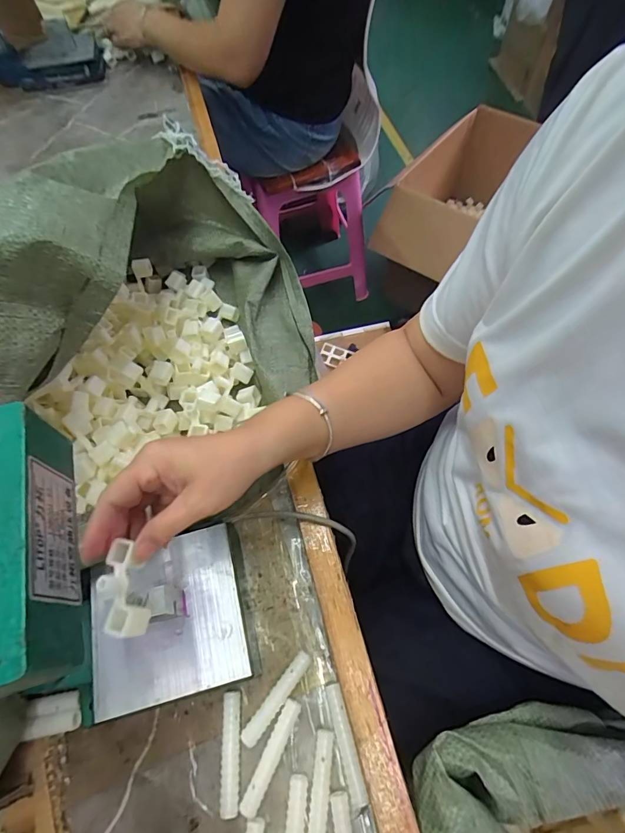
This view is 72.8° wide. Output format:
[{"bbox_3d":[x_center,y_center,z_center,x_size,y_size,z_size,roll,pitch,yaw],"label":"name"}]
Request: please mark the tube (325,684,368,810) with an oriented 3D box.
[{"bbox_3d":[0.026,0.257,0.334,0.013,0.016,0.078,-14,62,-5],"label":"tube"}]

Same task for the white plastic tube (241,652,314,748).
[{"bbox_3d":[-0.029,0.232,0.350,0.015,0.013,0.079,36,69,19],"label":"white plastic tube"}]

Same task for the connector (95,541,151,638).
[{"bbox_3d":[-0.127,0.112,0.278,0.026,0.021,0.061,-18,67,-8],"label":"connector"}]

